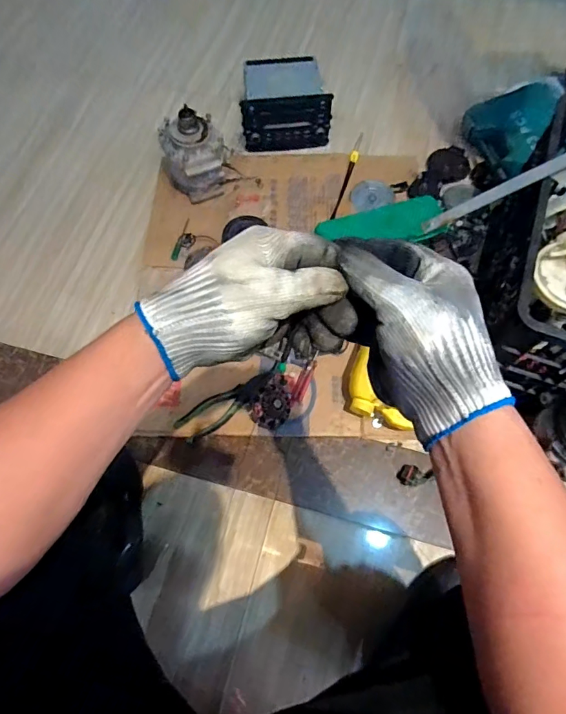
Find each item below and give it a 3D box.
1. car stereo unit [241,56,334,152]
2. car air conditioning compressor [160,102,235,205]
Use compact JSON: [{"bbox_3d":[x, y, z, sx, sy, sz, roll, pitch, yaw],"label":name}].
[{"bbox_3d":[0.010,-0.625,1.103,0.212,0.120,0.200,1,67,1],"label":"car stereo unit"},{"bbox_3d":[-0.203,-0.458,1.001,0.125,0.176,0.127,0,67,1],"label":"car air conditioning compressor"}]

